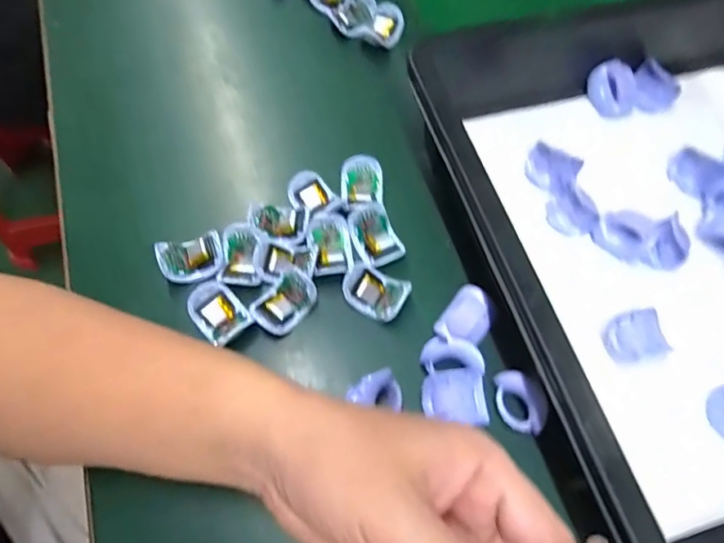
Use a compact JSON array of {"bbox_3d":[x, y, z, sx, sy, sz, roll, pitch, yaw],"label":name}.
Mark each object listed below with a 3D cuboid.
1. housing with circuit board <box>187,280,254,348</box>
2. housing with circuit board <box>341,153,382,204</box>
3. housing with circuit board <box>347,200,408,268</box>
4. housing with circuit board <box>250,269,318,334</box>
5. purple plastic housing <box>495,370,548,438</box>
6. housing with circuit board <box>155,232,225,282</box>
[{"bbox_3d":[-0.094,0.027,0.335,0.030,0.011,0.042,-36,70,-17],"label":"housing with circuit board"},{"bbox_3d":[0.000,-0.065,0.378,0.030,0.017,0.037,0,64,-2],"label":"housing with circuit board"},{"bbox_3d":[0.009,-0.026,0.360,0.029,0.009,0.046,-21,67,-12],"label":"housing with circuit board"},{"bbox_3d":[-0.052,0.019,0.335,0.031,0.014,0.042,37,68,15],"label":"housing with circuit board"},{"bbox_3d":[0.093,0.077,0.300,0.024,0.018,0.037,-18,66,-11],"label":"purple plastic housing"},{"bbox_3d":[-0.117,-0.010,0.349,0.041,0.016,0.028,-13,65,-8],"label":"housing with circuit board"}]

